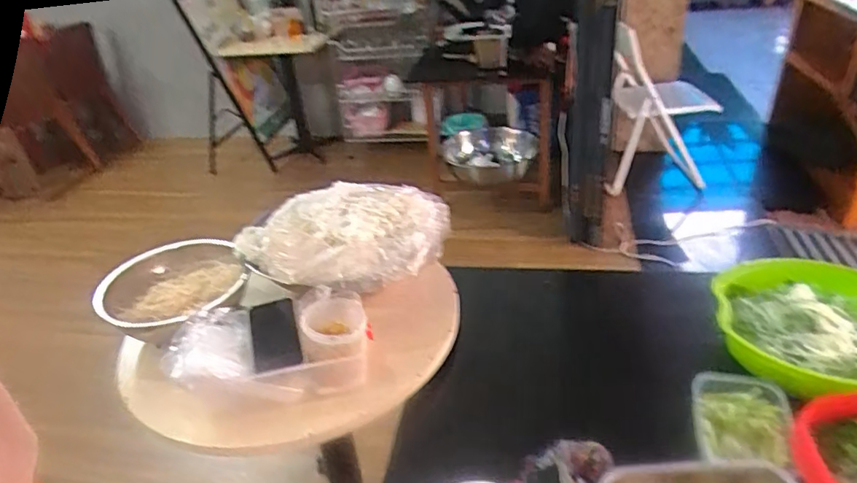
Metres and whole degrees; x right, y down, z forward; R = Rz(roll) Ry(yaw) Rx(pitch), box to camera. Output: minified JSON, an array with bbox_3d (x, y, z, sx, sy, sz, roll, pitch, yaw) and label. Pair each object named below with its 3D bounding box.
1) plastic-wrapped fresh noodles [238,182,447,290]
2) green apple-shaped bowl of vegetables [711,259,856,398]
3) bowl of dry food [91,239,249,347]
[{"bbox_3d":[-0.156,-0.023,1.000,0.388,0.091,0.263,-9,32,-3],"label":"plastic-wrapped fresh noodles"},{"bbox_3d":[0.569,0.117,0.823,0.235,0.088,0.295,-23,35,-25],"label":"green apple-shaped bowl of vegetables"},{"bbox_3d":[-0.442,0.088,0.963,0.239,0.091,0.232,-2,32,7],"label":"bowl of dry food"}]

